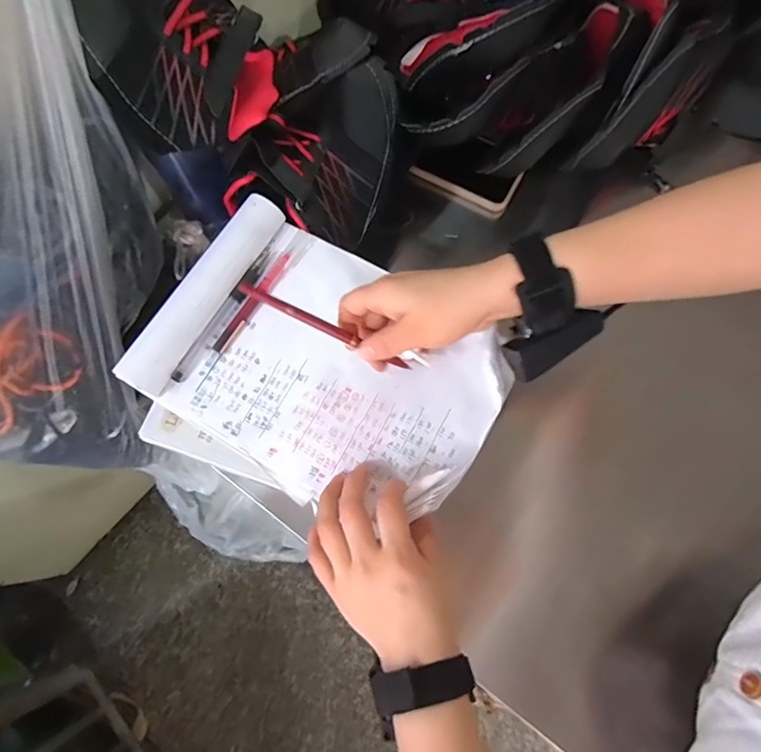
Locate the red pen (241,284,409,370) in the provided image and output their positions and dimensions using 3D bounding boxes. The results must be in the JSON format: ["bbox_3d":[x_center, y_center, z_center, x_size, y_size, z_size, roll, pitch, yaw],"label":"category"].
[{"bbox_3d":[-0.038,-0.035,0.366,0.141,0.006,0.008,25,74,-22],"label":"red pen"}]

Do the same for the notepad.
[{"bbox_3d":[-0.046,-0.009,0.391,0.268,0.033,0.190,33,77,9],"label":"notepad"}]

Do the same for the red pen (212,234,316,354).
[{"bbox_3d":[-0.101,-0.075,0.419,0.014,0.008,0.129,33,77,9],"label":"red pen"}]

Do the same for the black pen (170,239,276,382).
[{"bbox_3d":[-0.130,-0.059,0.416,0.015,0.015,0.146,29,76,8],"label":"black pen"}]

